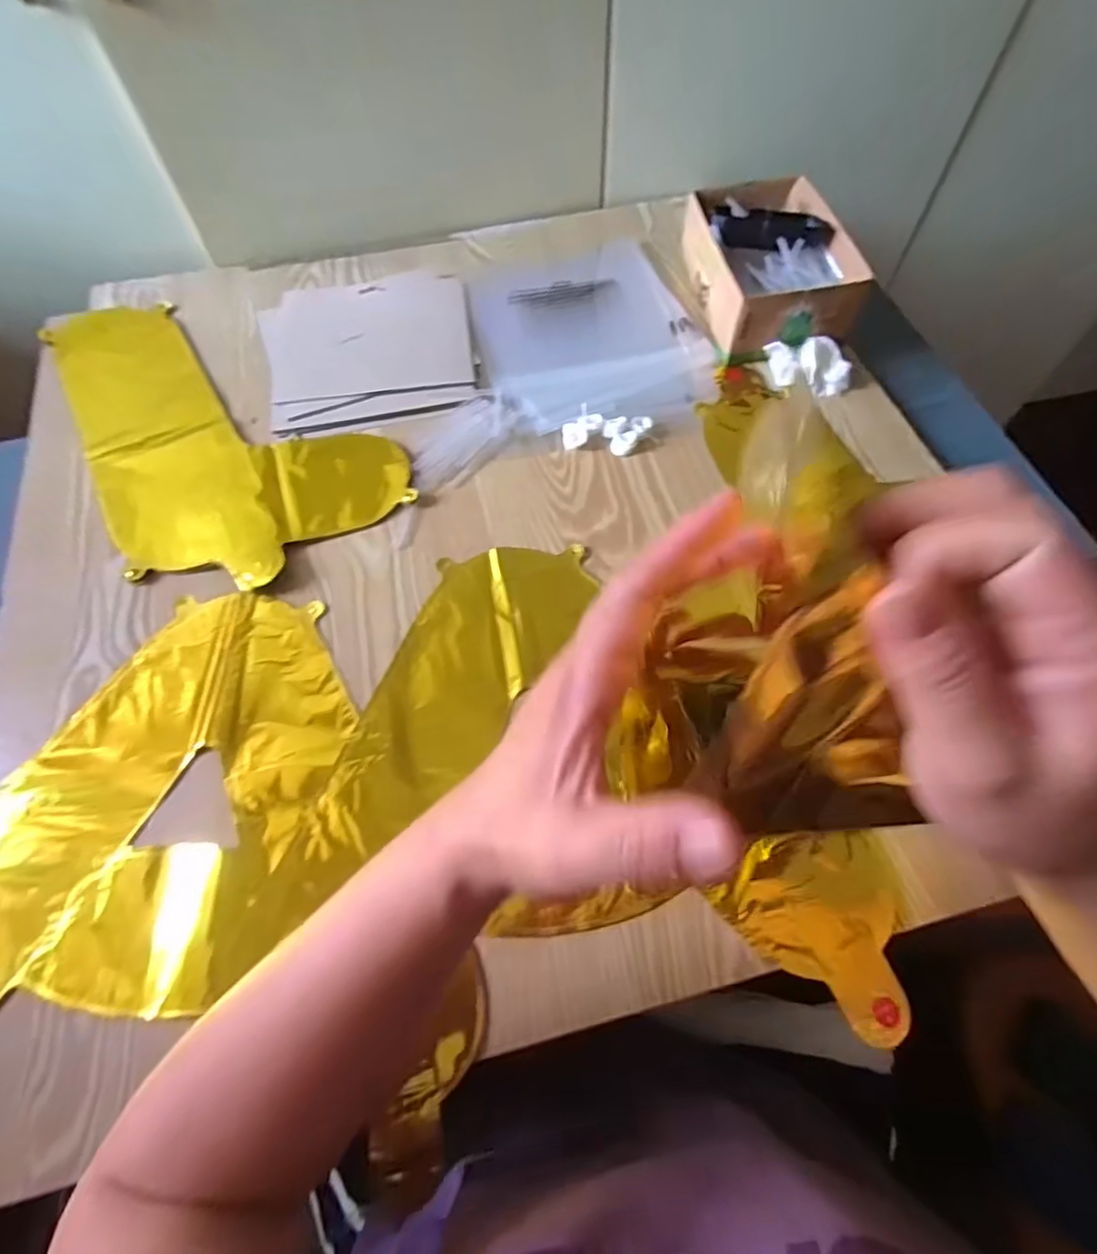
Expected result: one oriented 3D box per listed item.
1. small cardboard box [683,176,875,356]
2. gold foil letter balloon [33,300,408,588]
[{"bbox_3d":[0.222,-0.368,0.608,0.135,0.060,0.199,-8,63,-2],"label":"small cardboard box"},{"bbox_3d":[-0.327,-0.199,0.567,0.227,0.014,0.407,-37,67,-15],"label":"gold foil letter balloon"}]

